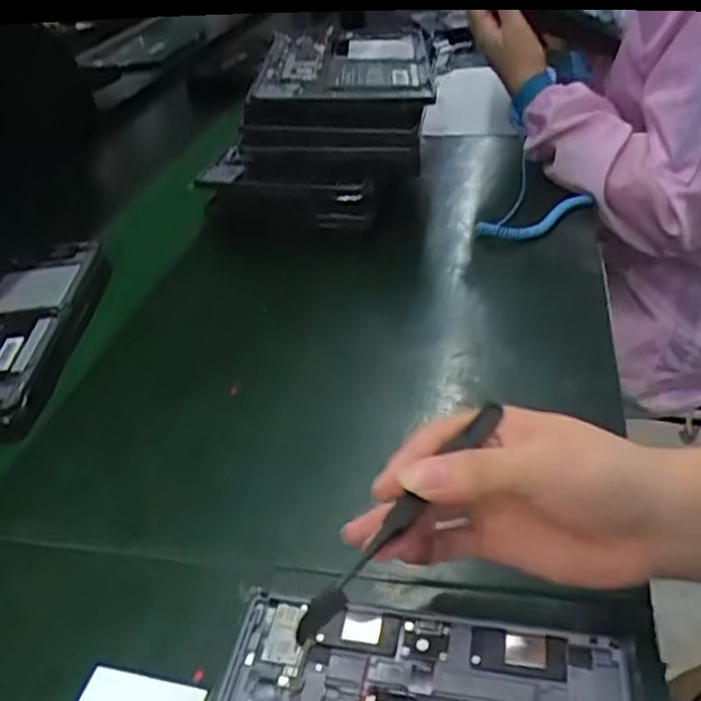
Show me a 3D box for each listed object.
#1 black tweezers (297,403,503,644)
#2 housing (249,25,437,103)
[{"bbox_3d":[0.025,0.064,0.293,0.012,0.019,0.136,24,51,33],"label":"black tweezers"},{"bbox_3d":[-0.009,-0.278,0.680,0.161,0.016,0.218,-3,37,3],"label":"housing"}]

